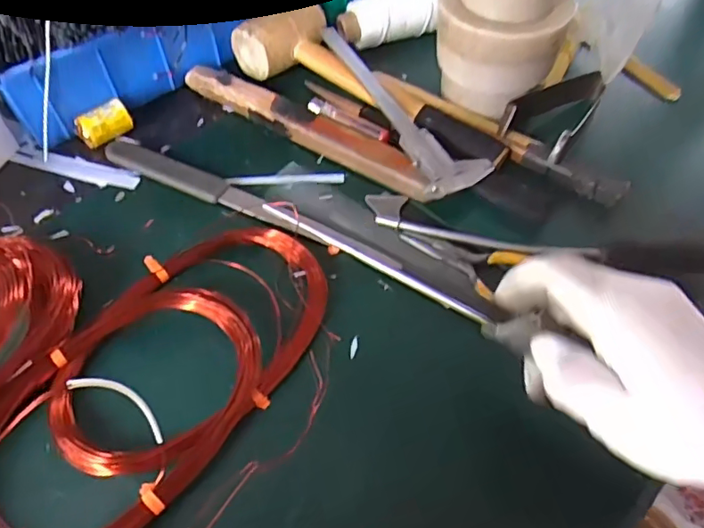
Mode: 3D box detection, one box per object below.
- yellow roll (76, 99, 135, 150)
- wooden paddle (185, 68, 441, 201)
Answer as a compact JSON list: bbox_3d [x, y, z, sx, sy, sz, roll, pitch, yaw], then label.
[{"bbox_3d":[-0.230,-0.130,0.506,0.049,0.030,0.026,-32,61,-21],"label":"yellow roll"},{"bbox_3d":[-0.040,-0.127,0.499,0.278,0.026,0.036,31,59,19],"label":"wooden paddle"}]

